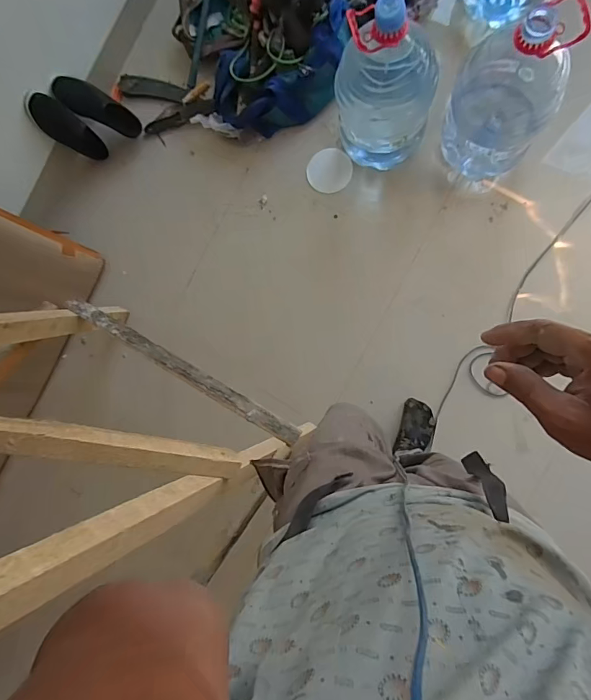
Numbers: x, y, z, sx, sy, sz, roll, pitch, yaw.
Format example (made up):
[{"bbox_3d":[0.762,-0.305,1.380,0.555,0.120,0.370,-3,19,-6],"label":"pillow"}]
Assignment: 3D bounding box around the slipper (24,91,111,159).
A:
[{"bbox_3d":[-0.694,-0.671,1.303,0.055,0.257,0.095,39,95,36],"label":"slipper"}]

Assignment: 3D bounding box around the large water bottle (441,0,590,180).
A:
[{"bbox_3d":[0.517,-0.621,1.032,0.228,0.452,0.242,0,89,8],"label":"large water bottle"}]

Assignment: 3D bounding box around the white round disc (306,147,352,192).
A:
[{"bbox_3d":[0.106,-0.555,1.322,0.129,0.013,0.129,0,100,2],"label":"white round disc"}]

